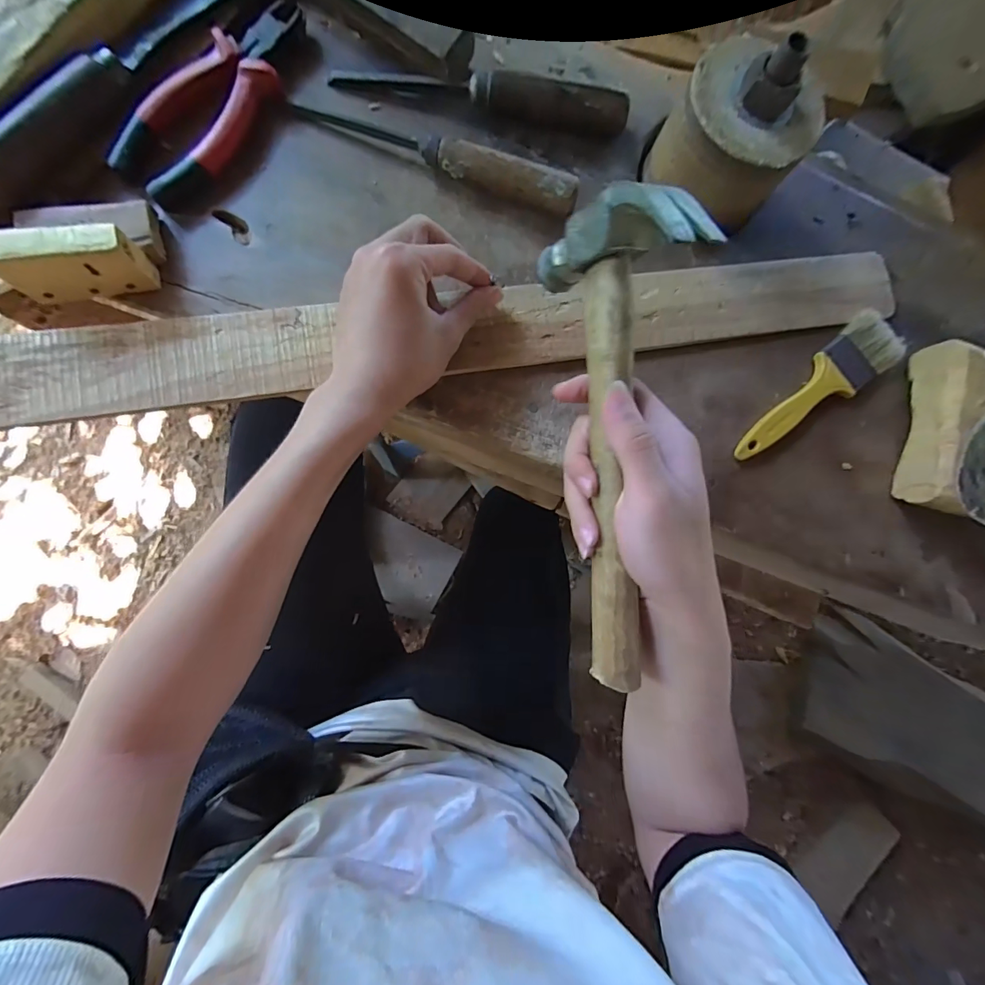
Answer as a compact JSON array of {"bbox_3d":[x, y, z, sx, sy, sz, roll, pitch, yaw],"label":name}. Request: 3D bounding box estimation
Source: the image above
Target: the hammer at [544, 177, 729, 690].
[{"bbox_3d":[0.065,-0.012,0.245,0.041,0.107,0.275,-5,100,-8],"label":"hammer"}]

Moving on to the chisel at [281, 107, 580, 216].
[{"bbox_3d":[-0.041,-0.262,0.332,0.222,0.035,0.021,21,82,-5],"label":"chisel"}]

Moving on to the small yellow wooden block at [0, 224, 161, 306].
[{"bbox_3d":[-0.272,-0.148,0.280,0.080,0.043,0.020,-14,86,-9],"label":"small yellow wooden block"}]

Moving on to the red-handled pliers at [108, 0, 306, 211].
[{"bbox_3d":[-0.201,-0.294,0.325,0.056,0.020,0.184,33,81,-3],"label":"red-handled pliers"}]

